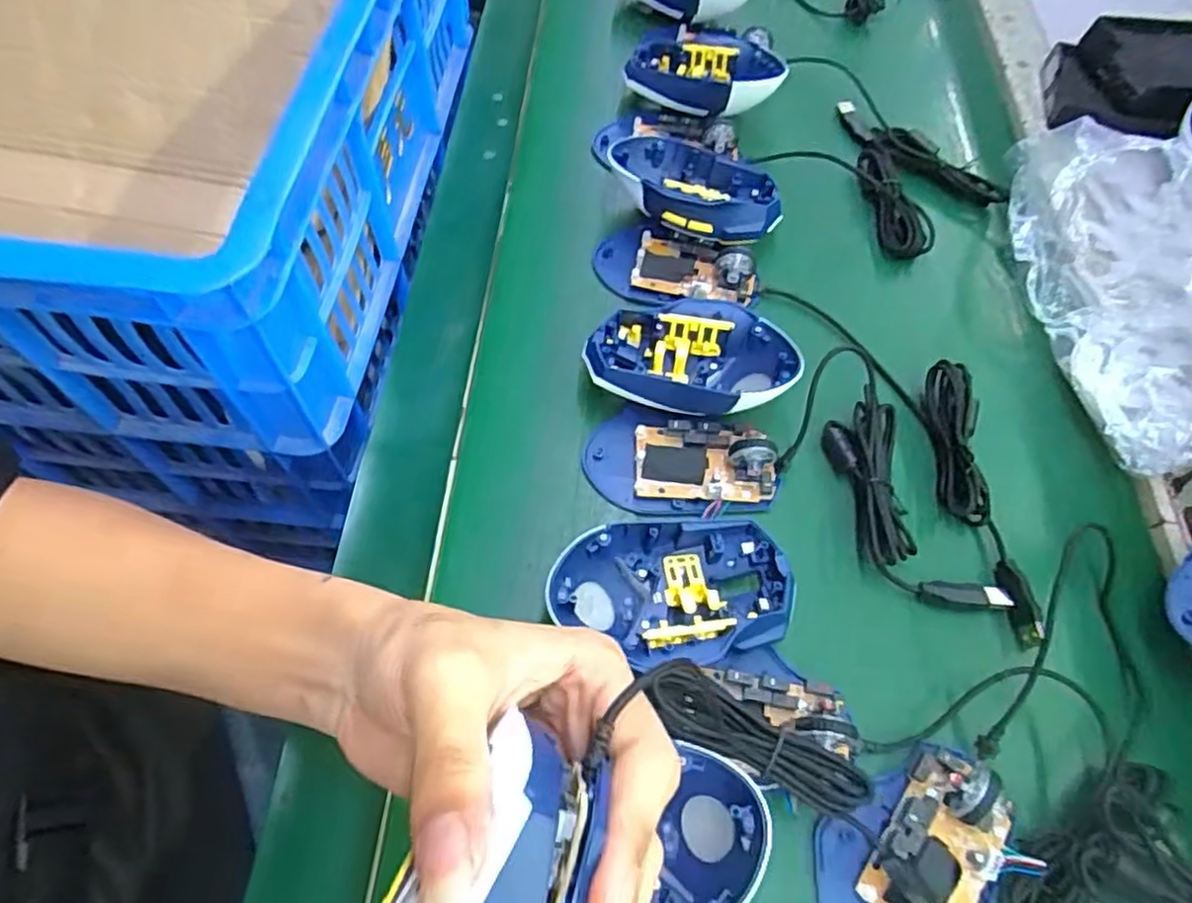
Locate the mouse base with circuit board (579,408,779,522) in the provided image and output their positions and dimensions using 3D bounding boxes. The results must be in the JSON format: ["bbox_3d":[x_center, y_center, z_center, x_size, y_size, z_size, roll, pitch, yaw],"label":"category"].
[{"bbox_3d":[0.049,0.004,0.391,0.107,0.026,0.059,8,60,3],"label":"mouse base with circuit board"}]

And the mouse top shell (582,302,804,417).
[{"bbox_3d":[0.055,-0.053,0.418,0.123,0.034,0.077,3,60,0],"label":"mouse top shell"}]

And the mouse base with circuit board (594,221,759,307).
[{"bbox_3d":[0.052,-0.123,0.465,0.108,0.028,0.057,24,62,12],"label":"mouse base with circuit board"}]

